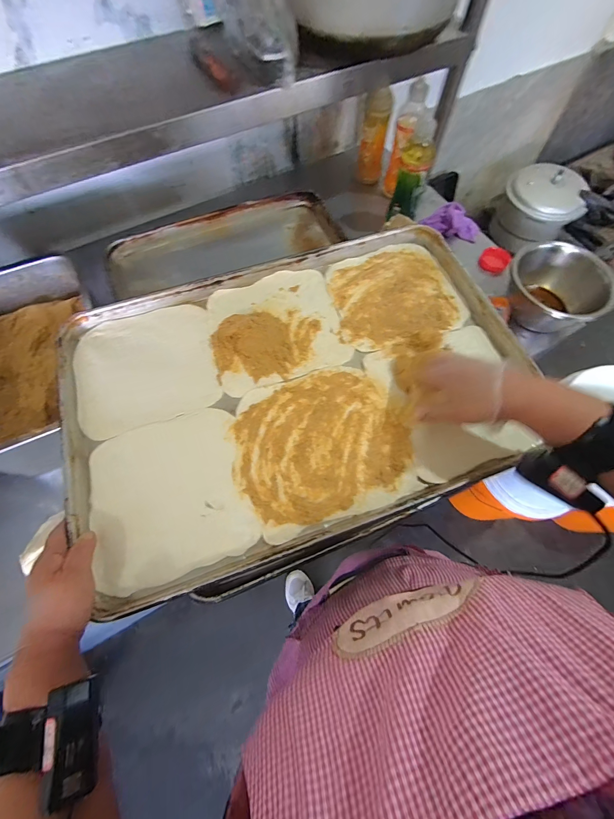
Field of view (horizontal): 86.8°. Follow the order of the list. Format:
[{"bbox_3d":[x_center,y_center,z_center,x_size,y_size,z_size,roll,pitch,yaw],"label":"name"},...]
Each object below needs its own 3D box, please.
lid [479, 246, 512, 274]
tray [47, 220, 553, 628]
[{"bbox_3d":[0.443,-0.355,0.765,0.062,0.014,0.073,32,71,13],"label":"lid"},{"bbox_3d":[-0.010,-0.040,0.445,0.591,0.039,0.401,-18,68,-8],"label":"tray"}]

